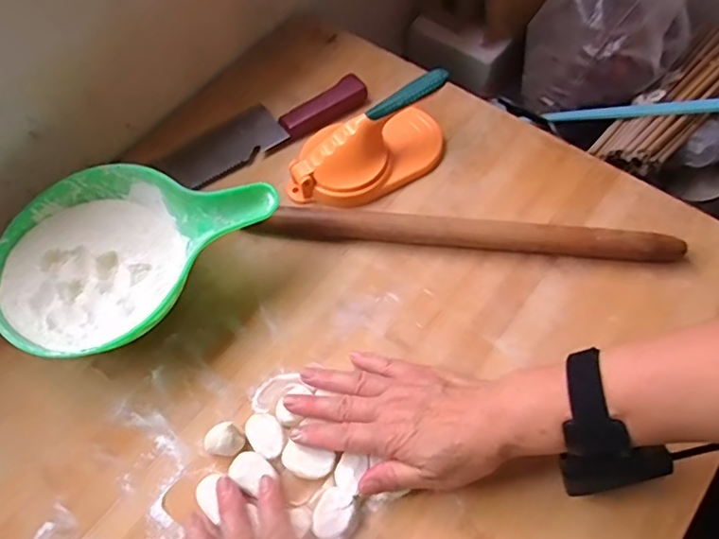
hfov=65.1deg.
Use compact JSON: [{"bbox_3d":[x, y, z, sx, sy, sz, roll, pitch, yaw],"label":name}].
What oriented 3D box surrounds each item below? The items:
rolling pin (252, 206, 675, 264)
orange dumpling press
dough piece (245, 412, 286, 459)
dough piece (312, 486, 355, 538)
[{"bbox_3d":[0.092,-0.030,0.505,0.367,0.024,0.021,5,63,6],"label":"rolling pin"},{"bbox_3d":[0.008,-0.121,0.535,0.159,0.062,0.085,-16,63,-5],"label":"orange dumpling press"},{"bbox_3d":[-0.072,0.129,0.437,0.025,0.012,0.037,-39,67,-15],"label":"dough piece"},{"bbox_3d":[-0.019,0.176,0.405,0.026,0.017,0.033,25,67,15],"label":"dough piece"}]

